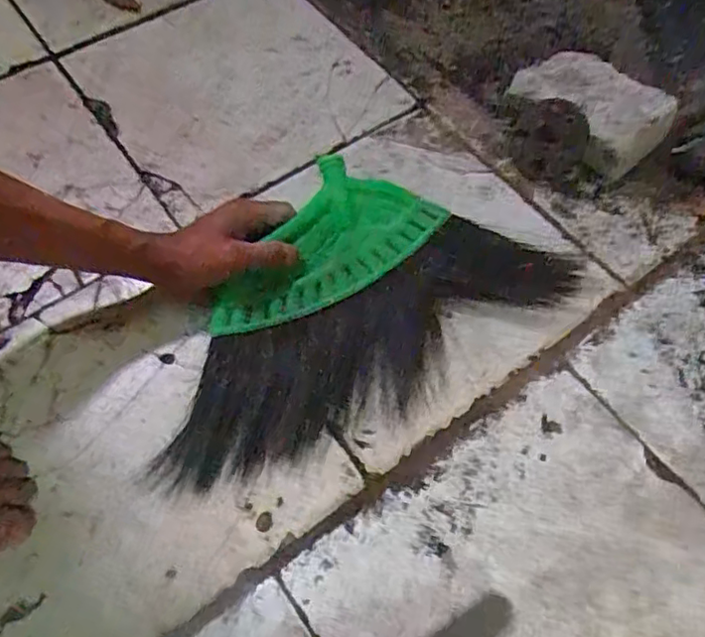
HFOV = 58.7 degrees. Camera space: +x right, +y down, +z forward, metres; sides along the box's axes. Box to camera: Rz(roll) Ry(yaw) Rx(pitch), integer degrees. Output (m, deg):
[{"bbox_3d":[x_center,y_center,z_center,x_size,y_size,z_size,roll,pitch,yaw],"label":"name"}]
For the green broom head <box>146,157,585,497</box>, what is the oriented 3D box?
[{"bbox_3d":[-0.008,-0.014,0.552,0.386,0.046,0.198,-30,65,-16],"label":"green broom head"}]

